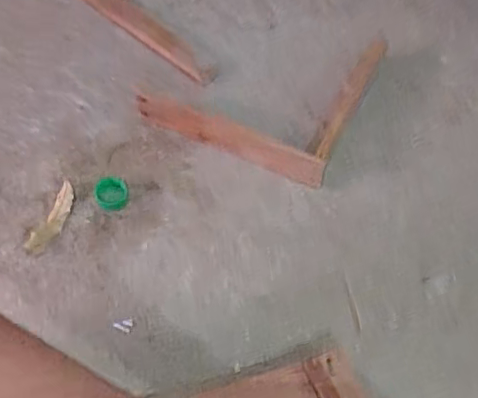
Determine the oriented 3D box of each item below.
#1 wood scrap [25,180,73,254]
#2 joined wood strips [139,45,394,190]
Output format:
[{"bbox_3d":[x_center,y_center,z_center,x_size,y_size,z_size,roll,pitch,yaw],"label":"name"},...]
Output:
[{"bbox_3d":[-0.179,0.018,0.550,0.021,0.010,0.080,18,55,9],"label":"wood scrap"},{"bbox_3d":[0.028,-0.126,0.624,0.207,0.034,0.202,26,57,14],"label":"joined wood strips"}]

